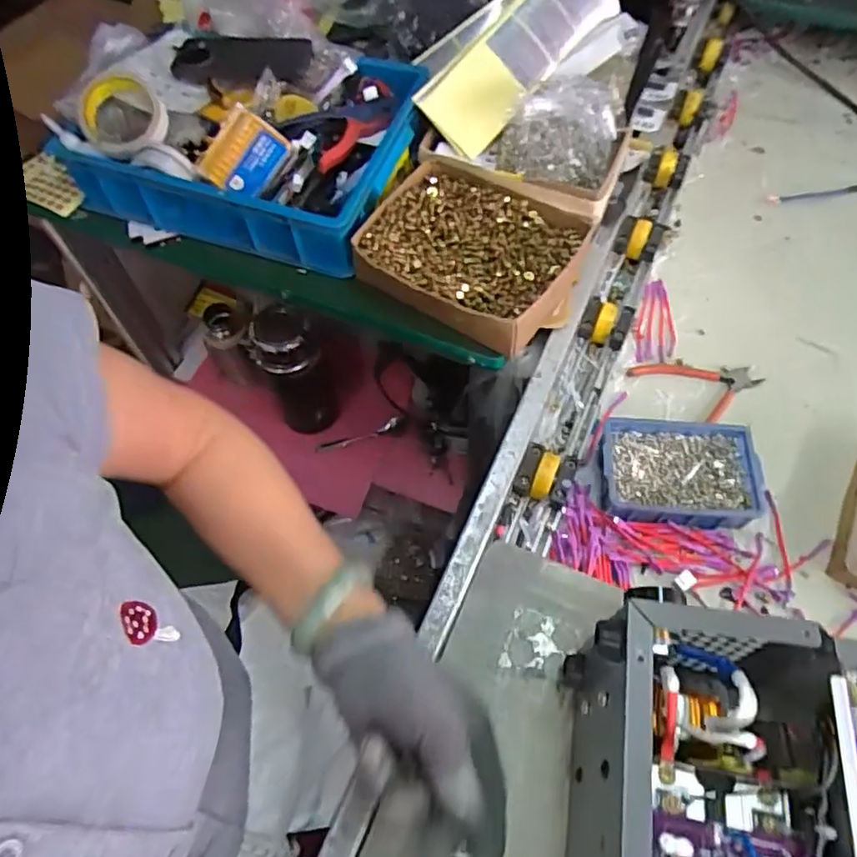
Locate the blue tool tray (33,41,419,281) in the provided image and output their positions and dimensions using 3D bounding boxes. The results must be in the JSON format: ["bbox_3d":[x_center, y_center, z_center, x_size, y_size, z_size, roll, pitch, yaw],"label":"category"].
[{"bbox_3d":[-0.211,-0.345,0.742,0.377,0.099,0.272,16,61,11],"label":"blue tool tray"}]

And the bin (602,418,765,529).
[{"bbox_3d":[0.249,0.047,0.622,0.153,0.045,0.102,3,60,4],"label":"bin"}]

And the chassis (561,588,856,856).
[{"bbox_3d":[0.178,0.236,0.368,0.189,0.148,0.209,8,60,7],"label":"chassis"}]

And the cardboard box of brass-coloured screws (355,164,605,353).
[{"bbox_3d":[0.050,-0.195,0.671,0.214,0.052,0.201,26,64,16],"label":"cardboard box of brass-coloured screws"}]

